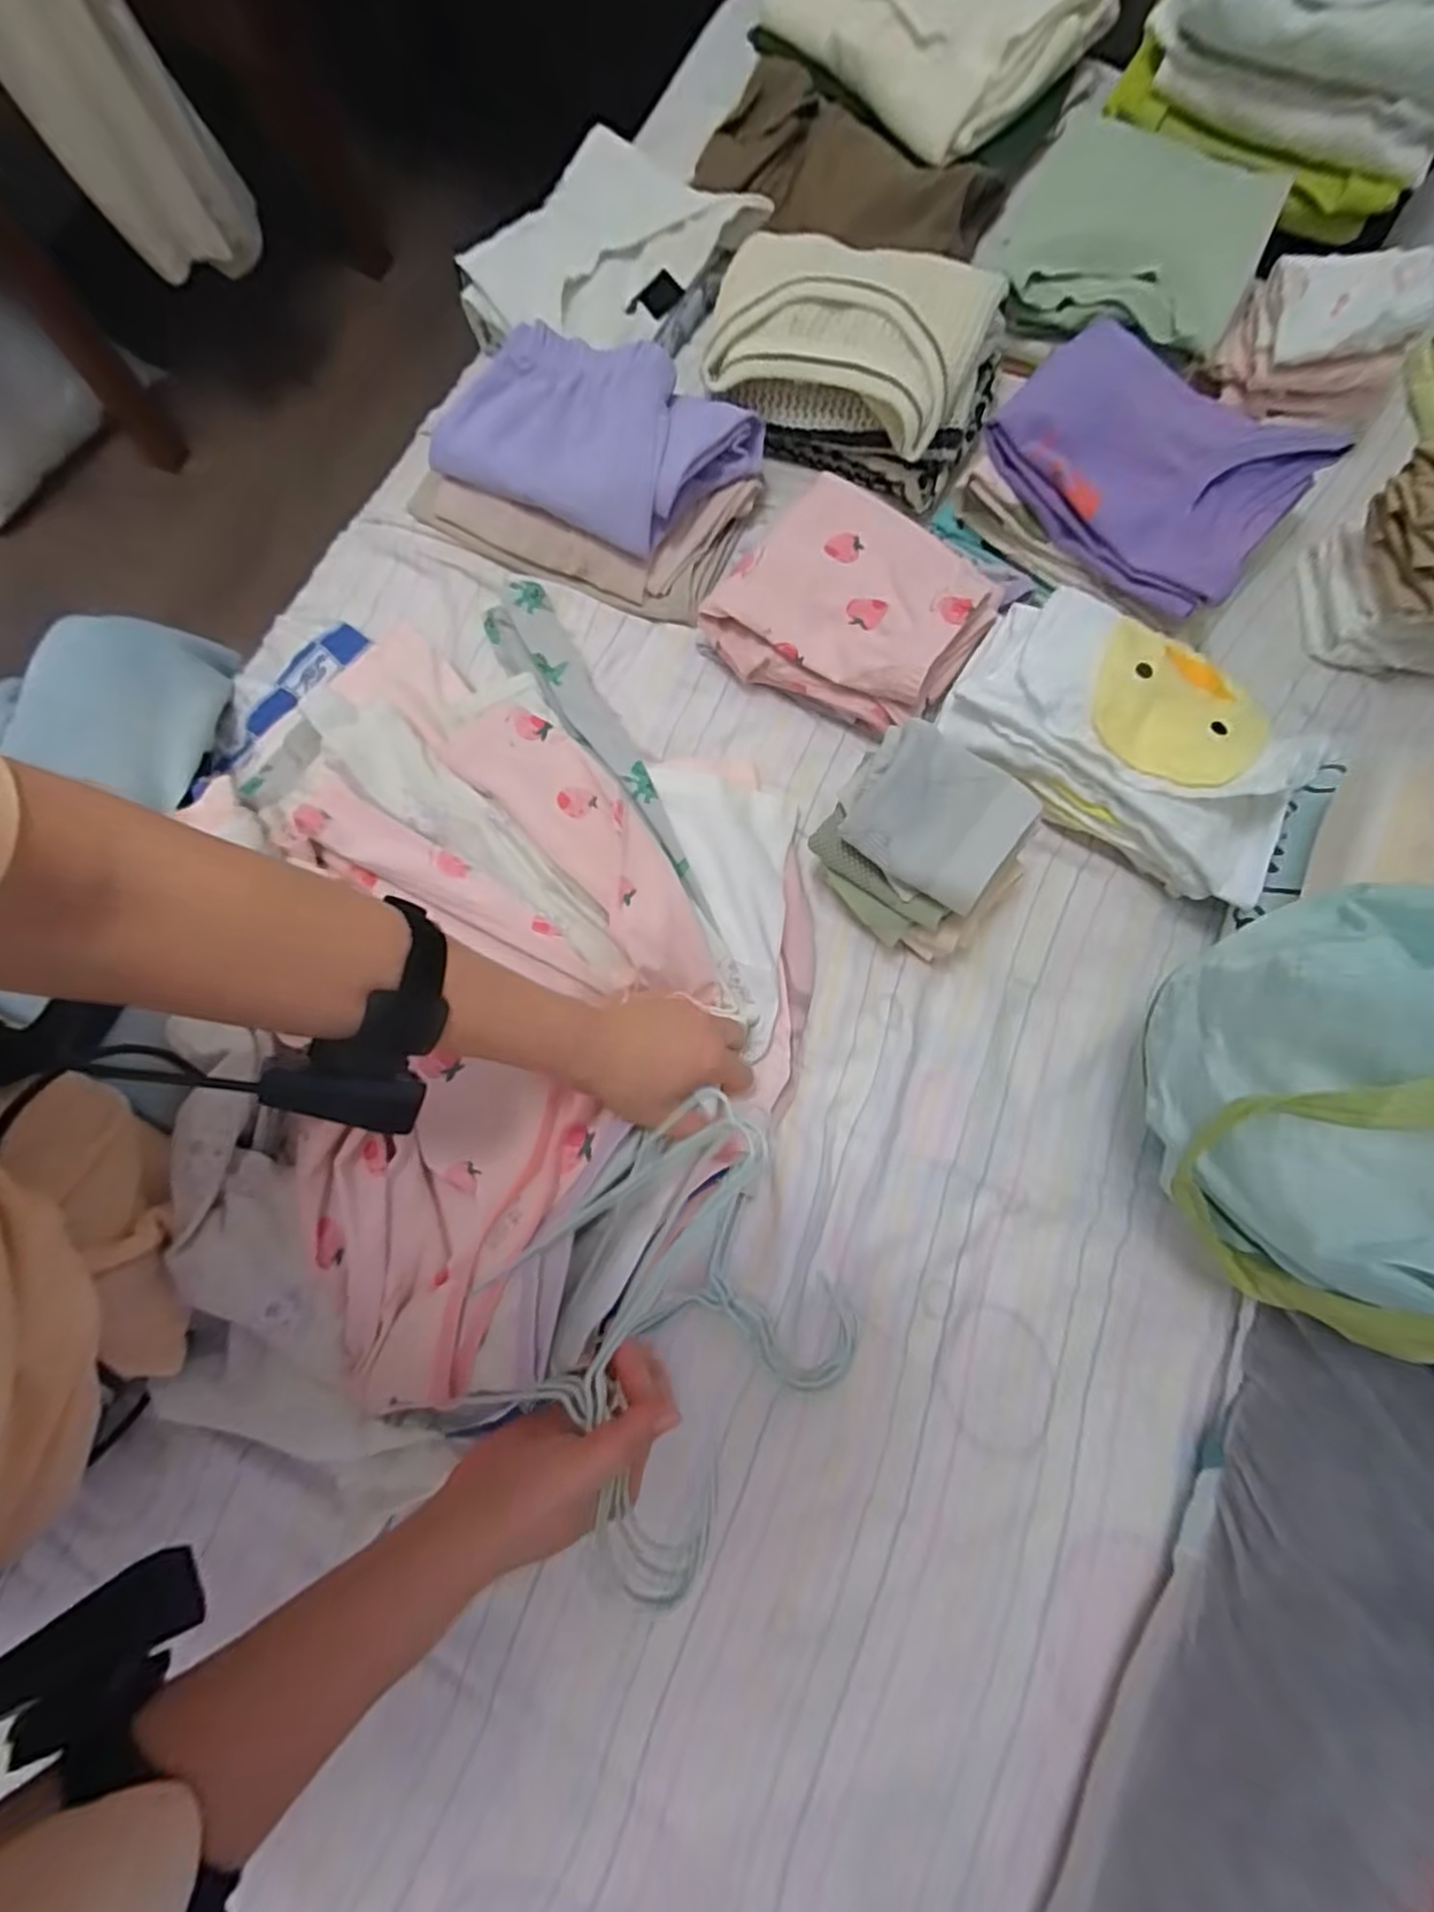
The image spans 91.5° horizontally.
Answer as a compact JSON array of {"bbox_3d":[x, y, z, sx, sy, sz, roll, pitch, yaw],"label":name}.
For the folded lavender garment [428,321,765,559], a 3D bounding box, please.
[{"bbox_3d":[-0.098,-0.395,0.528,0.232,0.039,0.132,27,82,4],"label":"folded lavender garment"}]

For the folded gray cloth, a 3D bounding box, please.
[{"bbox_3d":[0.136,-0.088,0.424,0.091,0.026,0.089,34,83,5],"label":"folded gray cloth"}]

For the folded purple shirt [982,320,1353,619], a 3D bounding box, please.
[{"bbox_3d":[0.313,-0.358,0.500,0.195,0.041,0.166,42,84,6],"label":"folded purple shirt"}]

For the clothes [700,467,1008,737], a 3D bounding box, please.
[{"bbox_3d":[0.105,-0.264,0.524,0.178,0.056,0.176,34,81,6],"label":"clothes"}]

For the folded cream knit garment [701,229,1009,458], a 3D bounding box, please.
[{"bbox_3d":[0.089,-0.465,0.519,0.205,0.052,0.141,26,82,4],"label":"folded cream knit garment"}]

